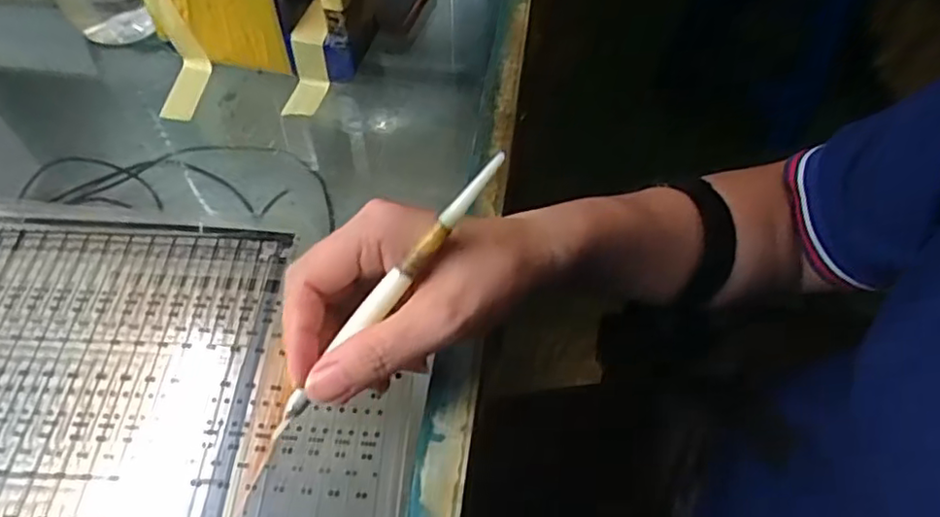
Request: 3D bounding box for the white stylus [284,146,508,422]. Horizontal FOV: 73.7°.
[{"bbox_3d":[-0.031,0.011,0.250,0.009,0.005,0.134,43,96,24],"label":"white stylus"}]

